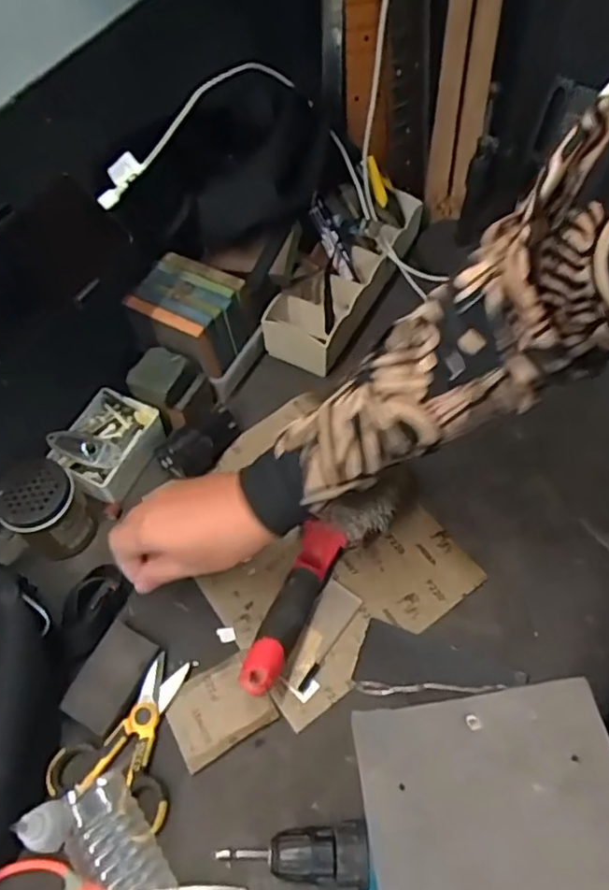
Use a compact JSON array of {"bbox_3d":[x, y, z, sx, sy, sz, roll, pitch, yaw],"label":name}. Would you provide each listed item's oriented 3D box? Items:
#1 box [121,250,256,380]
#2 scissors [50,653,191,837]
[{"bbox_3d":[-0.121,-0.136,0.663,0.104,0.089,0.092,23,61,16],"label":"box"},{"bbox_3d":[-0.142,0.242,0.519,0.102,0.024,0.127,19,60,14],"label":"scissors"}]

